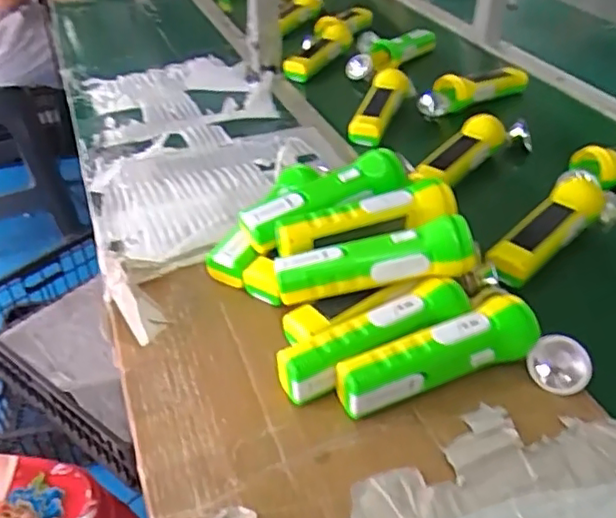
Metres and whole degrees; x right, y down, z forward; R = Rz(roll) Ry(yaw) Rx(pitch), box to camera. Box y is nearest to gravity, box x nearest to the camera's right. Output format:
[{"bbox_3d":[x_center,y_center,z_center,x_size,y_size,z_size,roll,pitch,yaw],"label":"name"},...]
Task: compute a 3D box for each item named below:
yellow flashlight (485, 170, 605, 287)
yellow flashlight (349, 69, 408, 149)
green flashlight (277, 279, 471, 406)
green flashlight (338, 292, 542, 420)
[{"bbox_3d":[0.226,-0.032,0.586,0.045,0.043,0.154,29,50,35],"label":"yellow flashlight"},{"bbox_3d":[0.096,-0.202,0.804,0.042,0.052,0.142,12,43,21],"label":"yellow flashlight"},{"bbox_3d":[0.052,0.064,0.482,0.159,0.043,0.039,-20,40,-18],"label":"green flashlight"},{"bbox_3d":[0.099,0.076,0.468,0.159,0.048,0.043,-19,40,-16],"label":"green flashlight"}]

